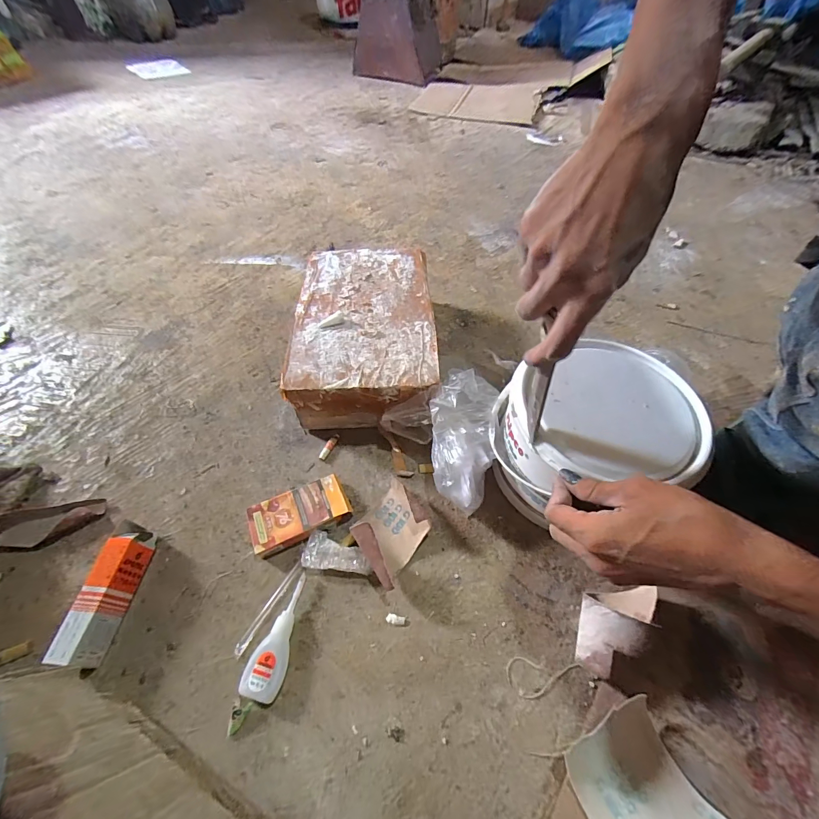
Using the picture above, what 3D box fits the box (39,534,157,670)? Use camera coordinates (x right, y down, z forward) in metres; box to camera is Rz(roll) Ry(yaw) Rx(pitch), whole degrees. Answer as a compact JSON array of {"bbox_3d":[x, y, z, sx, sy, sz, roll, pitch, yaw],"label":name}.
[{"bbox_3d":[-0.284,0.172,0.351,0.027,0.039,0.114,5,53,3],"label":"box"}]

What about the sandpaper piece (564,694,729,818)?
[{"bbox_3d":[0.171,0.278,0.271,0.089,0.029,0.088,-21,56,-16],"label":"sandpaper piece"}]

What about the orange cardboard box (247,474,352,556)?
[{"bbox_3d":[-0.121,0.113,0.408,0.103,0.018,0.058,-24,57,-18],"label":"orange cardboard box"}]

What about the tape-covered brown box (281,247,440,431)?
[{"bbox_3d":[-0.059,-0.105,0.519,0.175,0.092,0.273,-1,53,-2],"label":"tape-covered brown box"}]

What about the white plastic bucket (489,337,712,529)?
[{"bbox_3d":[0.187,0.033,0.389,0.174,0.120,0.148,-18,55,-14],"label":"white plastic bucket"}]

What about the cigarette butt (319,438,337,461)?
[{"bbox_3d":[-0.101,0.048,0.461,0.009,0.006,0.032,19,55,13],"label":"cigarette butt"}]

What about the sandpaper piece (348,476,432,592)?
[{"bbox_3d":[-0.017,0.120,0.388,0.075,0.043,0.094,36,60,24],"label":"sandpaper piece"}]

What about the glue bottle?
[{"bbox_3d":[-0.117,0.206,0.342,0.033,0.015,0.100,13,53,8],"label":"glue bottle"}]

